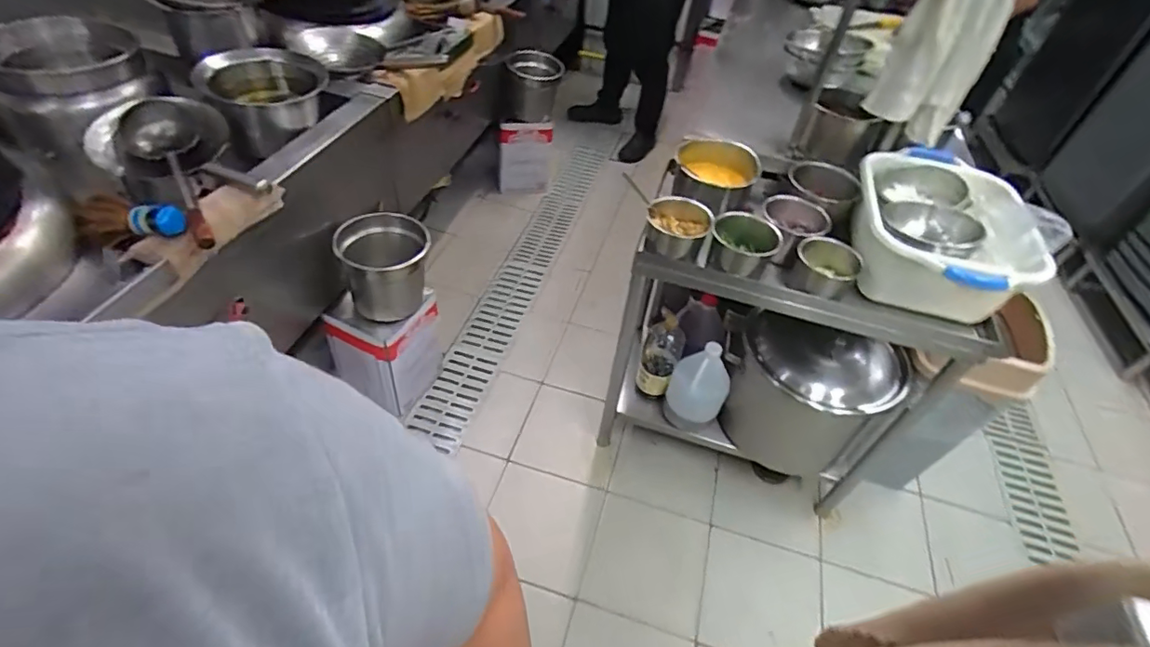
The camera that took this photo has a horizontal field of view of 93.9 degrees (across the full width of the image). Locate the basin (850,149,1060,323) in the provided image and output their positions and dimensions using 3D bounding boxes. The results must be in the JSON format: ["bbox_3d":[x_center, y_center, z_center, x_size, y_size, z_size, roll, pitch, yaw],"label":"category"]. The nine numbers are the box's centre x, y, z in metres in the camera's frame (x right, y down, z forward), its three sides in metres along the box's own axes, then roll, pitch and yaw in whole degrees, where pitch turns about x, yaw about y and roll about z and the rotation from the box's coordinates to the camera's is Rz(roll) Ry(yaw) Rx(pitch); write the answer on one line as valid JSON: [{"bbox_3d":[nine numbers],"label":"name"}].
[{"bbox_3d":[0.729,-0.183,1.104,0.294,0.170,0.441,17,47,9],"label":"basin"}]

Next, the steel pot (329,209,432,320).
[{"bbox_3d":[-0.531,-0.170,1.536,0.250,0.181,0.253,3,47,-3],"label":"steel pot"}]

